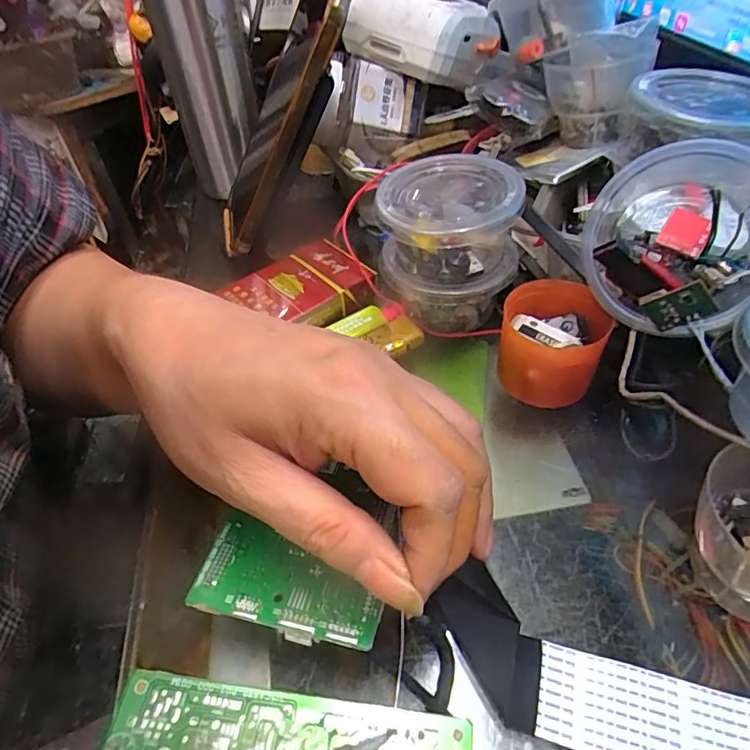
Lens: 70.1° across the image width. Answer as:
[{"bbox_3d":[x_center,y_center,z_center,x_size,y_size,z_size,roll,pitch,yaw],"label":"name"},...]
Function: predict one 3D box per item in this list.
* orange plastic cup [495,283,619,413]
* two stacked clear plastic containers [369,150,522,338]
[{"bbox_3d":[0.091,-0.016,0.278,0.050,0.044,0.046,-2,47,3],"label":"orange plastic cup"},{"bbox_3d":[0.042,-0.074,0.311,0.080,0.078,0.070,11,49,15],"label":"two stacked clear plastic containers"}]

